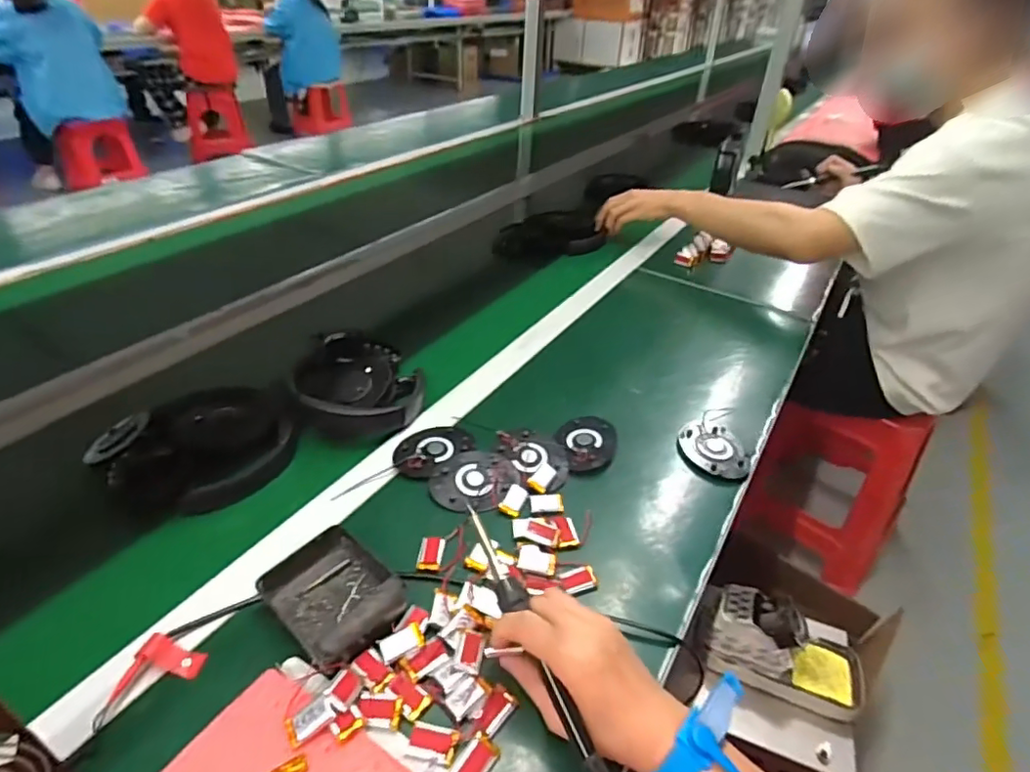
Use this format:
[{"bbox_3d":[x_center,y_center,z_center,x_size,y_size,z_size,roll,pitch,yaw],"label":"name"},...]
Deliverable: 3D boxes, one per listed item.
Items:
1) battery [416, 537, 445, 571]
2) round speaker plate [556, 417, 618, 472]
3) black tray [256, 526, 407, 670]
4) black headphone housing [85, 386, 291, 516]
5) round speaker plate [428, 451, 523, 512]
[{"bbox_3d":[-0.073,0.145,0.491,0.020,0.006,0.032,4,37,2],"label":"battery"},{"bbox_3d":[0.079,0.061,0.614,0.063,0.012,0.074,-9,38,-15],"label":"round speaker plate"},{"bbox_3d":[-0.141,0.157,0.443,0.105,0.030,0.081,32,46,33],"label":"black tray"},{"bbox_3d":[-0.316,0.059,0.570,0.145,0.045,0.157,30,44,32],"label":"black headphone housing"},{"bbox_3d":[-0.040,0.091,0.556,0.078,0.005,0.075,2,37,-1],"label":"round speaker plate"}]

